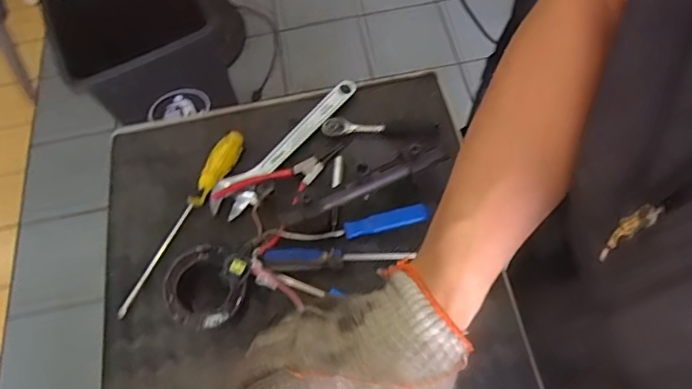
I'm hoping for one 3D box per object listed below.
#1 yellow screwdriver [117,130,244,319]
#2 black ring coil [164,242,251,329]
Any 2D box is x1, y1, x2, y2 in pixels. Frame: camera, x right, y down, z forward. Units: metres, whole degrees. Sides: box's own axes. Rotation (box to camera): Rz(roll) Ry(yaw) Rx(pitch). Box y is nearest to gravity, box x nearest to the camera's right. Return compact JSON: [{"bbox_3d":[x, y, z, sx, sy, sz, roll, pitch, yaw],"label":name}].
[{"bbox_3d":[-0.200,0.027,0.608,0.026,0.031,0.251,25,68,16],"label":"yellow screwdriver"},{"bbox_3d":[-0.153,0.105,0.558,0.091,0.046,0.088,-2,63,4],"label":"black ring coil"}]

